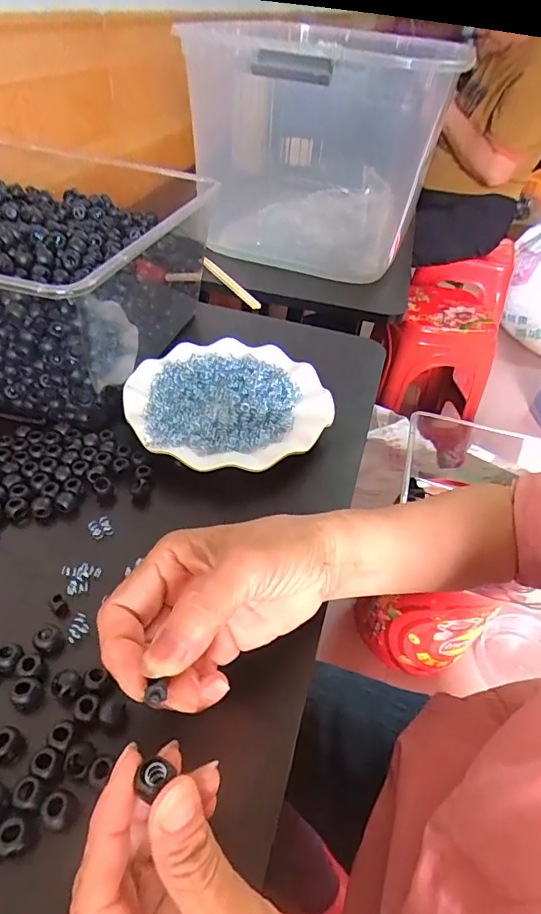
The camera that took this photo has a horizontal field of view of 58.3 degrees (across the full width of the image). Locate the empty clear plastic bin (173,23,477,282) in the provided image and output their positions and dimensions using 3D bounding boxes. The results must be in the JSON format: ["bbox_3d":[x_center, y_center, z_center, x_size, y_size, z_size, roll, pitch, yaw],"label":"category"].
[{"bbox_3d":[0.042,-0.428,0.693,0.299,0.257,0.256,4,44,-3],"label":"empty clear plastic bin"}]

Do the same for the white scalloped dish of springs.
[{"bbox_3d":[-0.040,-0.048,0.458,0.176,0.032,0.176,3,44,-3],"label":"white scalloped dish of springs"}]

